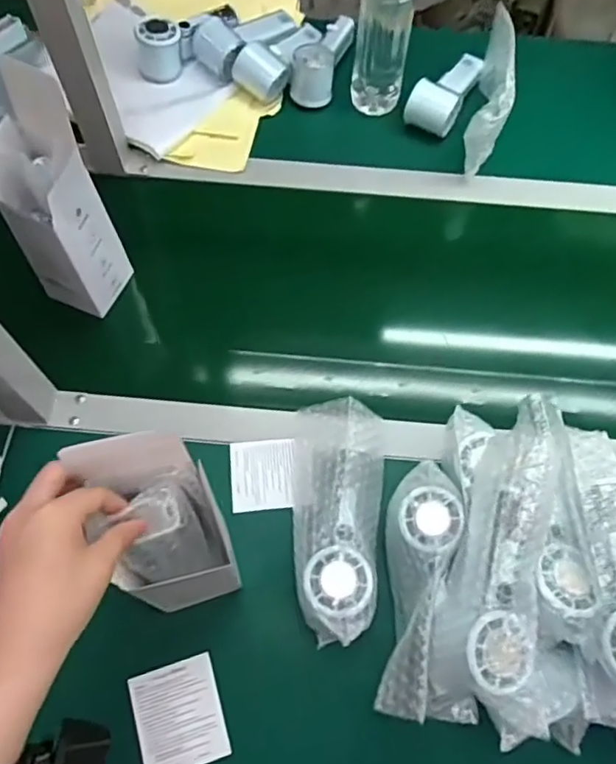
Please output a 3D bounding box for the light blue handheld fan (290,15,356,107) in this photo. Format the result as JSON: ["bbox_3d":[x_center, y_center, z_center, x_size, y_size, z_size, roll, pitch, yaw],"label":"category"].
[{"bbox_3d":[0.025,-0.448,0.809,0.055,0.051,0.146,22,67,9],"label":"light blue handheld fan"}]

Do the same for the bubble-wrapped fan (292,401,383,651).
[{"bbox_3d":[0.026,0.118,0.524,0.083,0.056,0.205,5,66,1],"label":"bubble-wrapped fan"}]

